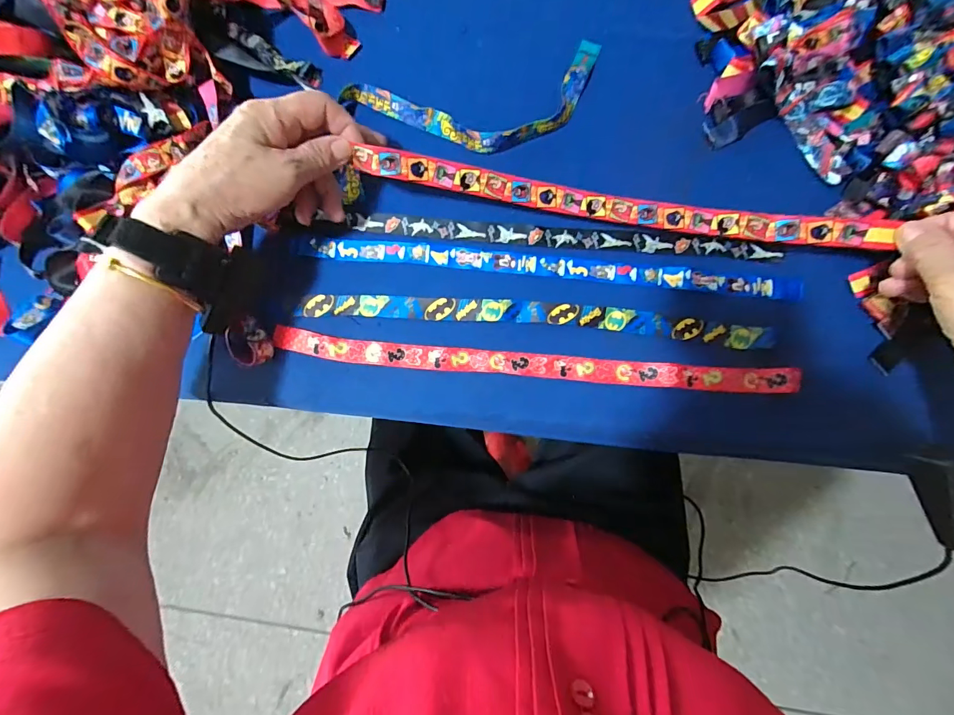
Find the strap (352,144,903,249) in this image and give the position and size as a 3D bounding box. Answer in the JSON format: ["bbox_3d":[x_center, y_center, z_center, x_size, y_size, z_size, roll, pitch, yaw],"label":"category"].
[{"bbox_3d":[0.110,-0.127,0.342,0.410,0.040,0.024,9,84,0],"label":"strap"}]

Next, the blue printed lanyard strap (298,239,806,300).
[{"bbox_3d":[0.062,-0.081,0.374,0.436,0.011,0.021,5,84,3],"label":"blue printed lanyard strap"}]

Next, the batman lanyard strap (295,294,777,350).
[{"bbox_3d":[0.047,-0.036,0.368,0.411,0.004,0.025,4,84,3],"label":"batman lanyard strap"}]

